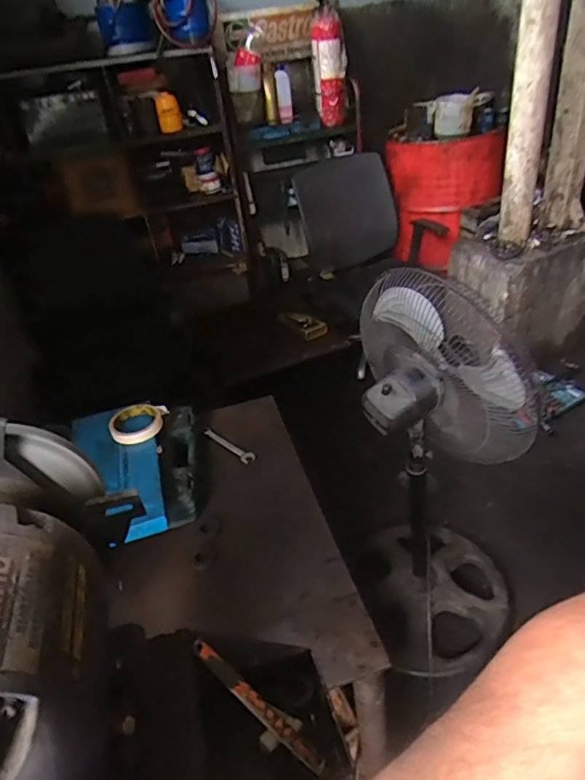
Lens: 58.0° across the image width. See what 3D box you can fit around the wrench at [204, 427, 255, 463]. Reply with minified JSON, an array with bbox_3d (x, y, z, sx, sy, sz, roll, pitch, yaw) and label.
[{"bbox_3d":[-0.122,0.105,1.016,0.024,0.007,0.139,-32,41,-31],"label":"wrench"}]

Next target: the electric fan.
[{"bbox_3d":[0.350,0.215,1.282,0.349,0.951,0.460,2,36,14],"label":"electric fan"}]

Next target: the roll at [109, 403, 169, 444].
[{"bbox_3d":[-0.279,0.059,0.945,0.086,0.024,0.096,1,36,13],"label":"roll"}]

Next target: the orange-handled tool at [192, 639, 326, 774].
[{"bbox_3d":[-0.028,0.246,0.414,0.131,0.008,0.014,39,50,12],"label":"orange-handled tool"}]

